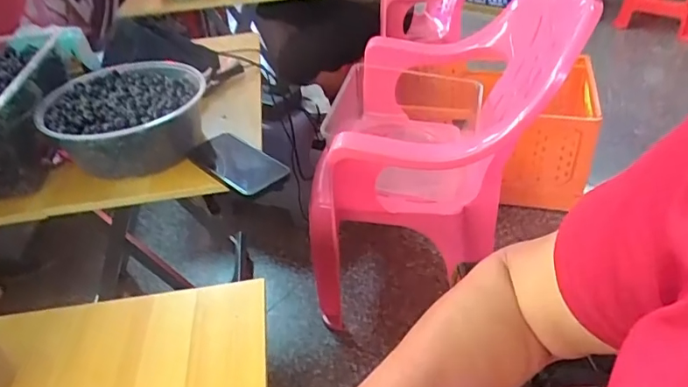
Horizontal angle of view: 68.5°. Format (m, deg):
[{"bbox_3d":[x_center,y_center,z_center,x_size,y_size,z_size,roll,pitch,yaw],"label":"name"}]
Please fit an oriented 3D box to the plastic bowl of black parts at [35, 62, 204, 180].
[{"bbox_3d":[-0.336,-0.118,0.797,0.227,0.090,0.231,-3,36,2],"label":"plastic bowl of black parts"}]

